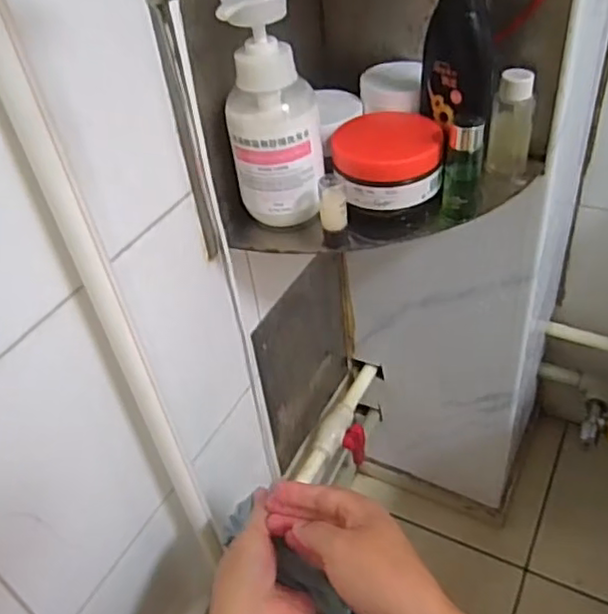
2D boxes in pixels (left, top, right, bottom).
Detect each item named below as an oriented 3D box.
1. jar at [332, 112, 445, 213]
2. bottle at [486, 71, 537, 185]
[{"bbox_3d":[0.072,-0.125,0.541,0.089,0.047,0.085,-4,42,4],"label":"jar"},{"bbox_3d":[0.188,-0.163,0.574,0.036,0.097,0.043,9,44,18],"label":"bottle"}]

